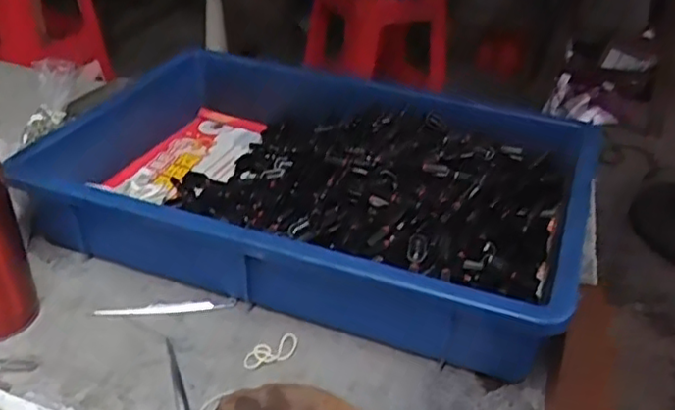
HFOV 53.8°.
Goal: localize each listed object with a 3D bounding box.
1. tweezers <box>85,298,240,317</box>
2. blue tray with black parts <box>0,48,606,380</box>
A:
[{"bbox_3d":[-0.127,0.076,0.493,0.102,0.004,0.011,-1,34,-8],"label":"tweezers"},{"bbox_3d":[-0.019,-0.024,0.587,0.423,0.083,0.296,15,35,15],"label":"blue tray with black parts"}]

